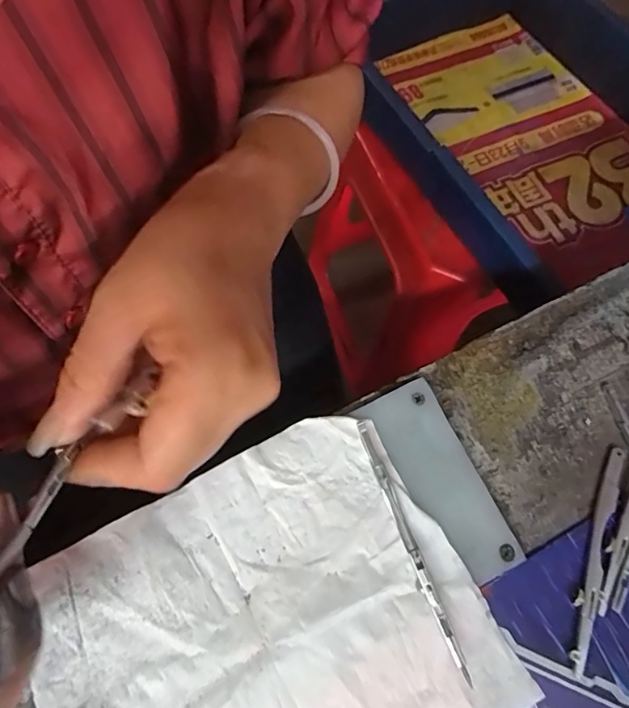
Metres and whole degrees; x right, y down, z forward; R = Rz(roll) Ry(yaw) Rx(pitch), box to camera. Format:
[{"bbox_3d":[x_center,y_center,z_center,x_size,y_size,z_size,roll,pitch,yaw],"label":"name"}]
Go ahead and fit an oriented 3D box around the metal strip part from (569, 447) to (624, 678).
[{"bbox_3d":[0.127,0.089,0.218,0.008,0.007,0.100,23,68,9],"label":"metal strip part"}]

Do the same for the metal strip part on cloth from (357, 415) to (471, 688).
[{"bbox_3d":[0.041,0.081,0.210,0.005,0.010,0.108,-18,68,-8],"label":"metal strip part on cloth"}]

